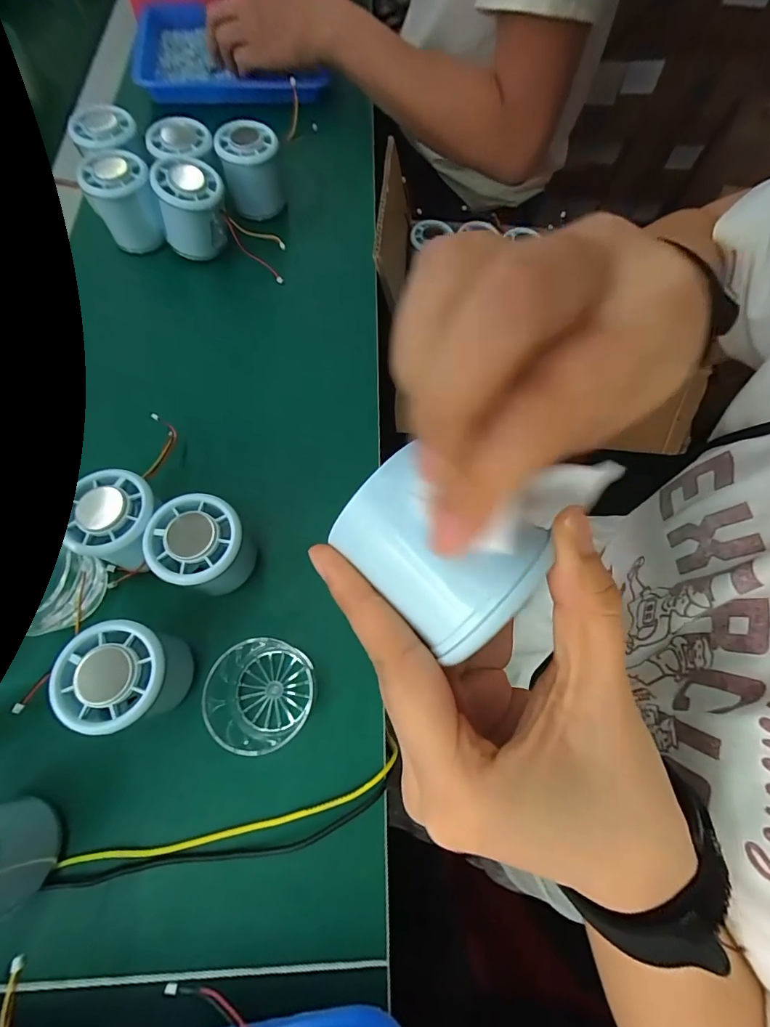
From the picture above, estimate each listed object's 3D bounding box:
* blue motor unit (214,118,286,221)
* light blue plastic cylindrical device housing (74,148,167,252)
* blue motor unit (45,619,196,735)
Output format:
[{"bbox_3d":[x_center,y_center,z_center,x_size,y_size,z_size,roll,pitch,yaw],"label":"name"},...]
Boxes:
[{"bbox_3d":[-0.129,-0.334,0.413,0.053,0.059,0.049,-8,70,-5],"label":"blue motor unit"},{"bbox_3d":[-0.238,-0.287,0.389,0.054,0.057,0.065,-24,72,-11],"label":"light blue plastic cylindrical device housing"},{"bbox_3d":[-0.147,0.096,0.254,0.063,0.064,0.058,-4,70,-4],"label":"blue motor unit"}]

